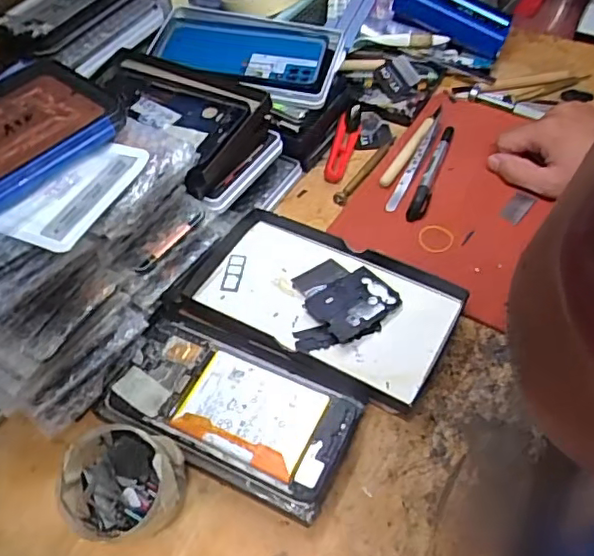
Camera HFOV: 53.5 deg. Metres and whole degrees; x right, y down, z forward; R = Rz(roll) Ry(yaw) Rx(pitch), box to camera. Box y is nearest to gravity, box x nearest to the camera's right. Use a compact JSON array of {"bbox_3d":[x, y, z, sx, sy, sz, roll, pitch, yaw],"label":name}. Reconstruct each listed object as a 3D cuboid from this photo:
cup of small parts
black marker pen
[{"bbox_3d":[-0.109,0.133,0.378,0.076,0.059,0.066,-12,53,-5],"label":"cup of small parts"},{"bbox_3d":[0.129,-0.100,0.558,0.015,0.019,0.124,19,55,17],"label":"black marker pen"}]

